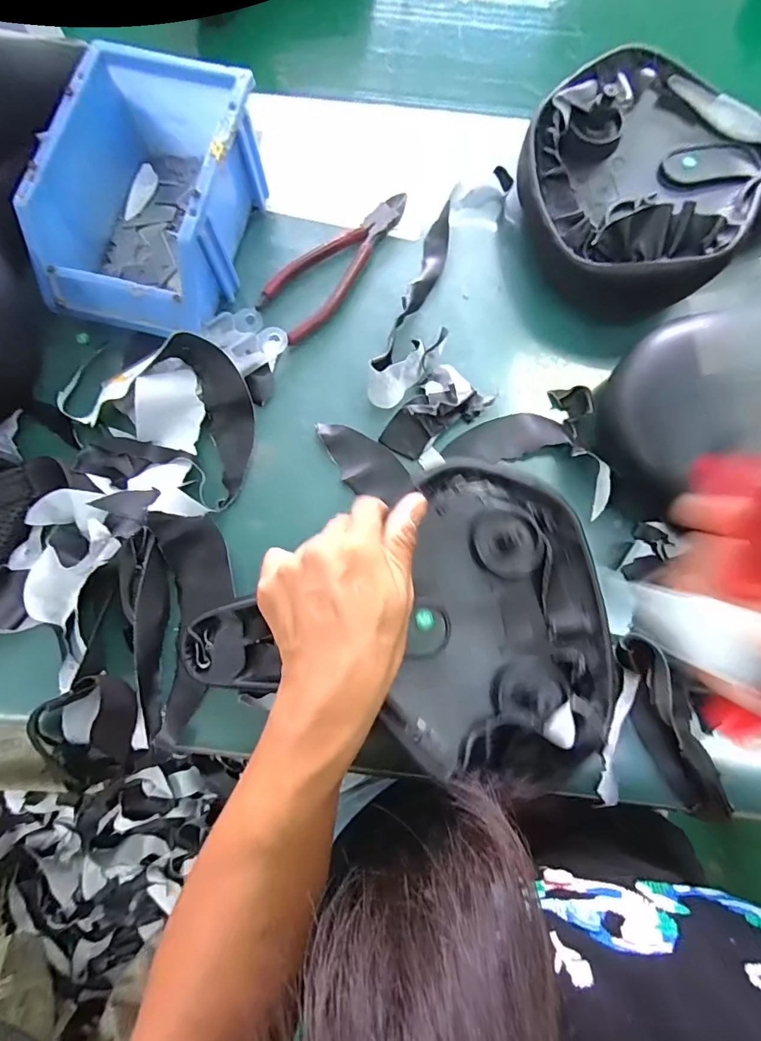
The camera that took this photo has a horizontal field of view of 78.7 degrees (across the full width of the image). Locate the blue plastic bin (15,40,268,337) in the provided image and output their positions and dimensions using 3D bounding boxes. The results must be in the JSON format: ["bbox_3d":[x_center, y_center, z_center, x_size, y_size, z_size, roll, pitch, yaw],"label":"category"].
[{"bbox_3d":[-0.162,-0.226,0.334,0.116,0.069,0.169,13,78,3],"label":"blue plastic bin"}]

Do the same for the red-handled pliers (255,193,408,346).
[{"bbox_3d":[-0.029,-0.203,0.368,0.149,0.014,0.053,-42,81,-8],"label":"red-handled pliers"}]

